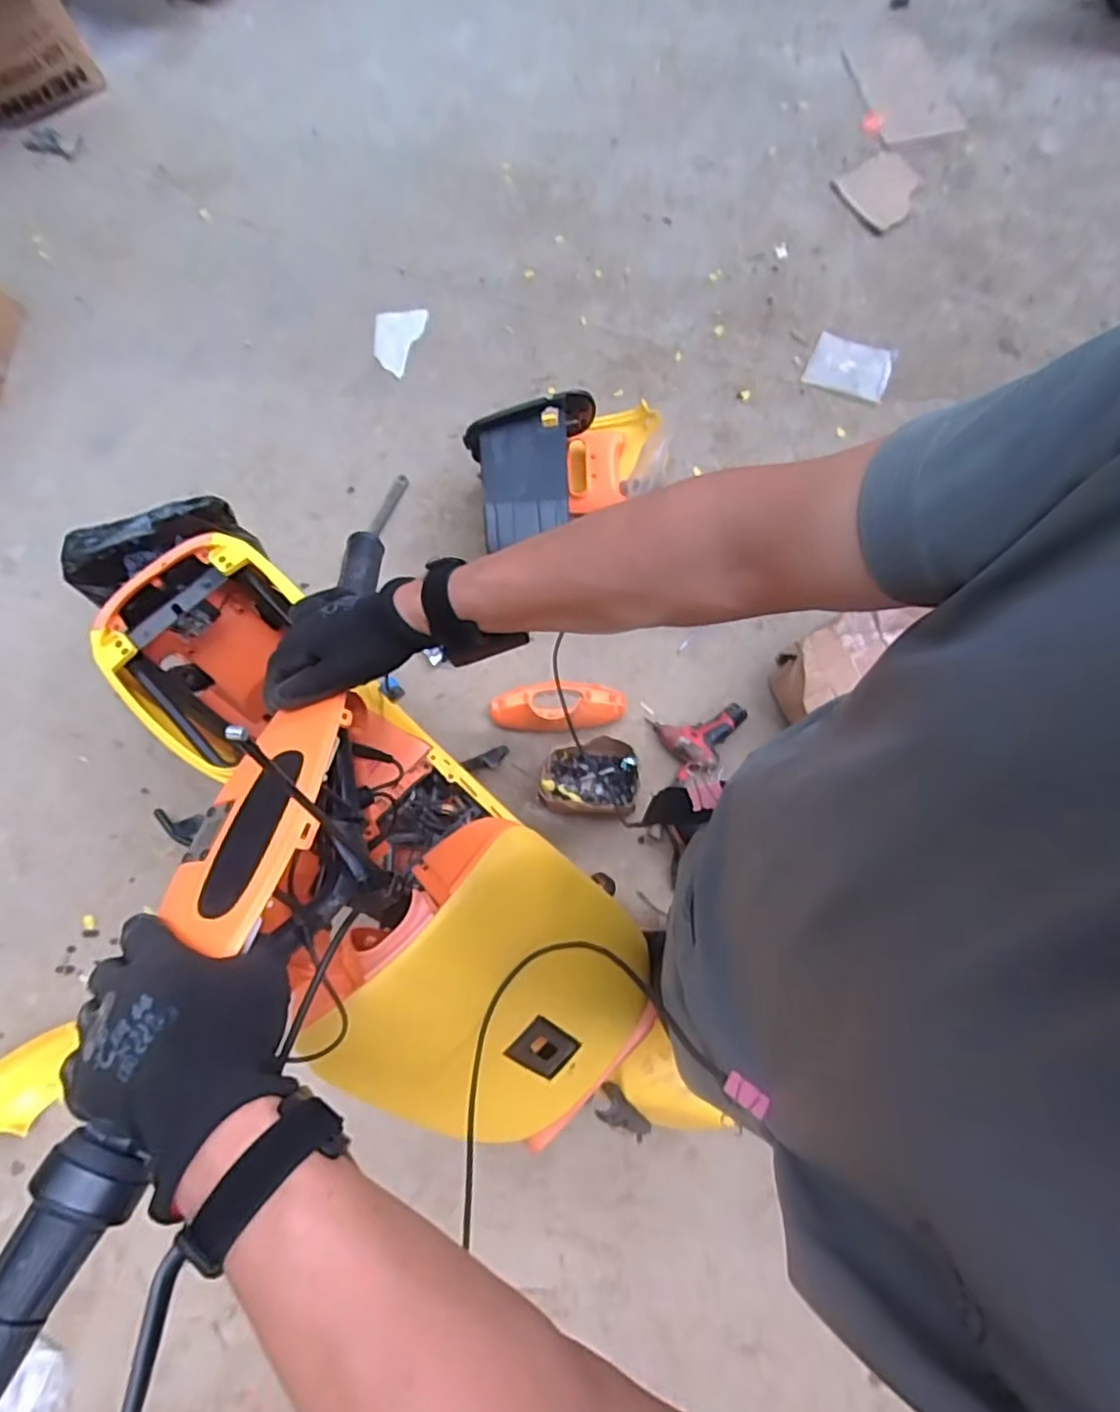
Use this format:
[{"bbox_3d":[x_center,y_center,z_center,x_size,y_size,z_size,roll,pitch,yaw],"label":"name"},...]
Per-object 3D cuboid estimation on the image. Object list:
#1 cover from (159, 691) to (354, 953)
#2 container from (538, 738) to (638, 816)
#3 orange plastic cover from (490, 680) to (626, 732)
[{"bbox_3d":[-0.201,0.078,0.431,0.096,0.030,0.169,-7,50,21],"label":"cover"},{"bbox_3d":[0.066,0.156,1.409,0.214,0.099,0.168,2,73,5],"label":"container"},{"bbox_3d":[-0.004,-0.008,1.433,0.309,0.105,0.139,-4,72,3],"label":"orange plastic cover"}]

